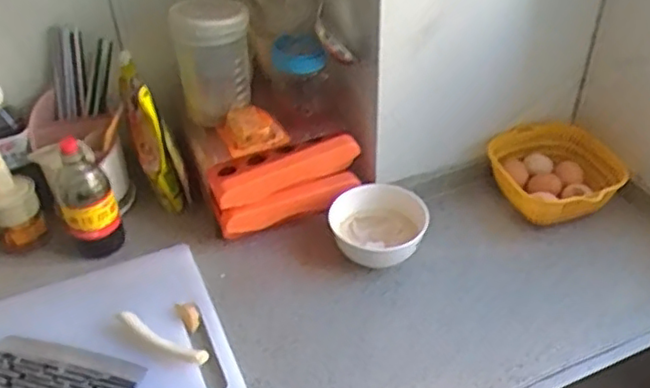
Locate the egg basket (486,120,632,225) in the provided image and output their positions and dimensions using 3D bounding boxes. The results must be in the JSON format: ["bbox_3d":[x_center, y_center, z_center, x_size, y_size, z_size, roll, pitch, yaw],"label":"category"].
[{"bbox_3d":[0.328,-0.023,0.928,0.161,0.074,0.166,-13,40,-11],"label":"egg basket"}]

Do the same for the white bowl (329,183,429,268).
[{"bbox_3d":[0.071,0.047,0.865,0.127,0.064,0.111,-1,40,4],"label":"white bowl"}]

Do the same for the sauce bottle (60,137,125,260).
[{"bbox_3d":[-0.319,0.003,0.864,0.071,0.162,0.074,-18,42,-17],"label":"sauce bottle"}]

